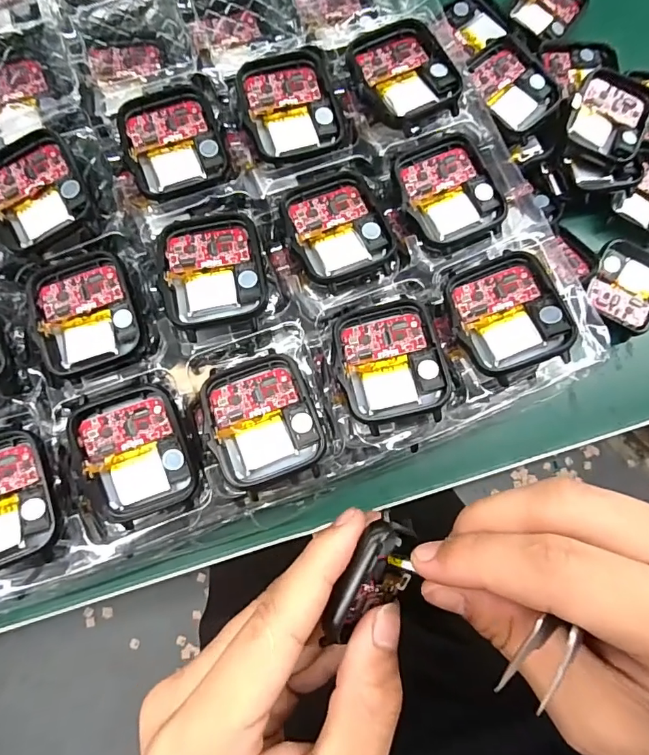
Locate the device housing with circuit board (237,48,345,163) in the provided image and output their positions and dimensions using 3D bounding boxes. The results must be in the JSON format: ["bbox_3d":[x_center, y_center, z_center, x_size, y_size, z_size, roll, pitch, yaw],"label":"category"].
[{"bbox_3d":[-0.014,-0.111,0.190,0.039,0.008,0.044,-19,81,-6],"label":"device housing with circuit board"}]

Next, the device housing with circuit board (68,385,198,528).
[{"bbox_3d":[-0.067,0.027,0.163,0.038,0.010,0.043,-18,82,-5],"label":"device housing with circuit board"}]

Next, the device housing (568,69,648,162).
[{"bbox_3d":[0.138,-0.128,0.224,0.036,0.006,0.039,23,90,0],"label":"device housing"}]

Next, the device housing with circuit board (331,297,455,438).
[{"bbox_3d":[0.024,-0.006,0.168,0.037,0.007,0.044,-15,82,-4],"label":"device housing with circuit board"}]

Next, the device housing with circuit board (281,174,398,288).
[{"bbox_3d":[0.005,-0.060,0.181,0.039,0.004,0.045,-28,82,-7],"label":"device housing with circuit board"}]

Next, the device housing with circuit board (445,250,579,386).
[{"bbox_3d":[0.067,-0.024,0.171,0.036,0.015,0.045,-17,82,-5],"label":"device housing with circuit board"}]

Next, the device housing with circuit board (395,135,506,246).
[{"bbox_3d":[0.050,-0.075,0.187,0.036,0.004,0.042,-20,81,-6],"label":"device housing with circuit board"}]

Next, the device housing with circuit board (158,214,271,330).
[{"bbox_3d":[-0.042,-0.041,0.174,0.037,0.008,0.042,-8,81,-3],"label":"device housing with circuit board"}]

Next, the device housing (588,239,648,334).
[{"bbox_3d":[0.152,-0.047,0.234,0.036,0.012,0.044,28,81,2],"label":"device housing"}]

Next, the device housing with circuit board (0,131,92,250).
[{"bbox_3d":[-0.110,-0.072,0.175,0.036,0.010,0.043,-27,82,-7],"label":"device housing with circuit board"}]

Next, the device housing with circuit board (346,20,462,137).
[{"bbox_3d":[0.032,-0.123,0.189,0.039,0.010,0.046,-31,82,-7],"label":"device housing with circuit board"}]

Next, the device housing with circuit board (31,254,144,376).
[{"bbox_3d":[-0.089,-0.025,0.173,0.036,0.005,0.045,-18,81,-5],"label":"device housing with circuit board"}]

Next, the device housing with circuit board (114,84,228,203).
[{"bbox_3d":[-0.061,-0.096,0.186,0.037,0.005,0.044,-17,81,-5],"label":"device housing with circuit board"}]

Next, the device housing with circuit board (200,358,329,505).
[{"bbox_3d":[-0.022,0.015,0.163,0.036,0.006,0.044,-21,82,-5],"label":"device housing with circuit board"}]

